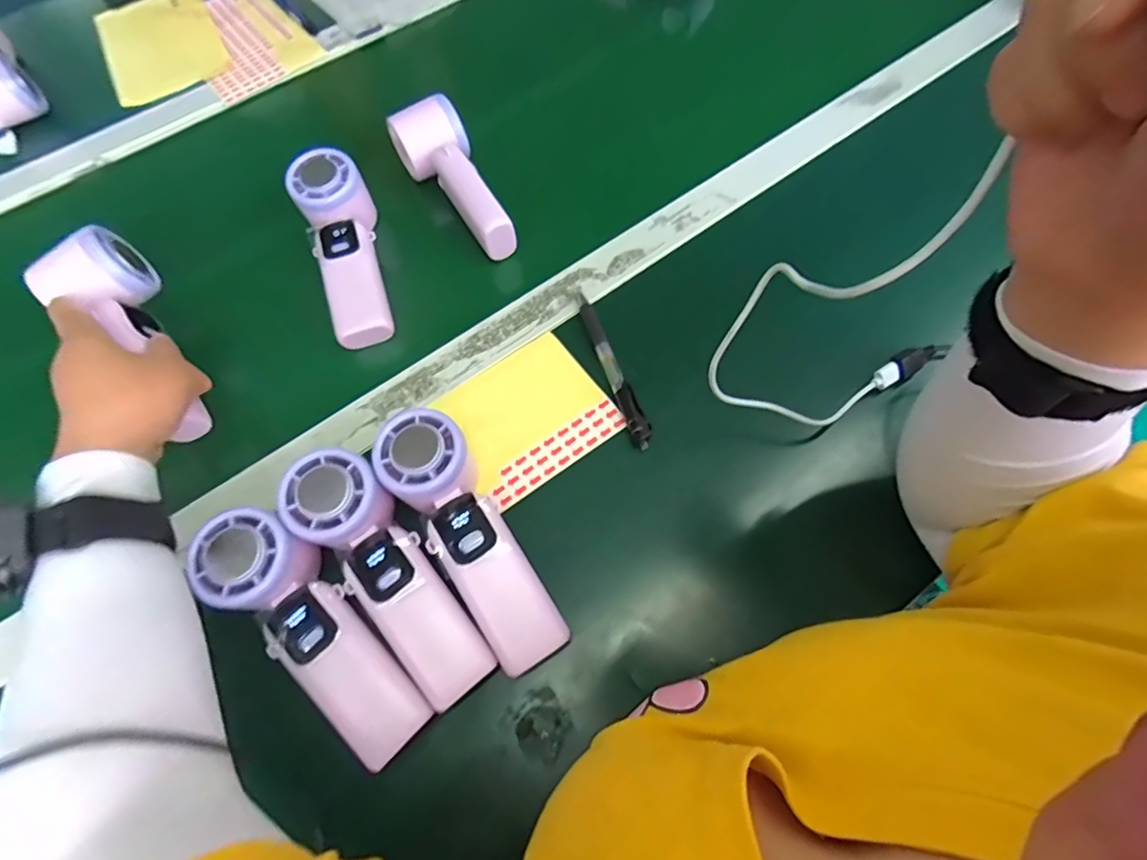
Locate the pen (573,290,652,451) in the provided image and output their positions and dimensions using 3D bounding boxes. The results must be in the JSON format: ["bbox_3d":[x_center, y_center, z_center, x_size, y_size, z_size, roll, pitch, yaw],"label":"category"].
[{"bbox_3d":[0.028,-0.050,0.410,0.015,0.010,0.141,-18,65,-5],"label":"pen"}]

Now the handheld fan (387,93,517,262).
[{"bbox_3d":[-0.092,-0.215,0.466,0.058,0.047,0.148,-37,68,-13],"label":"handheld fan"}]

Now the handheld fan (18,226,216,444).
[{"bbox_3d":[-0.311,-0.065,0.392,0.061,0.048,0.168,-32,89,-11],"label":"handheld fan"}]

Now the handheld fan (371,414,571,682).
[{"bbox_3d":[-0.064,0.066,0.345,0.050,0.045,0.166,-31,80,-11],"label":"handheld fan"}]

